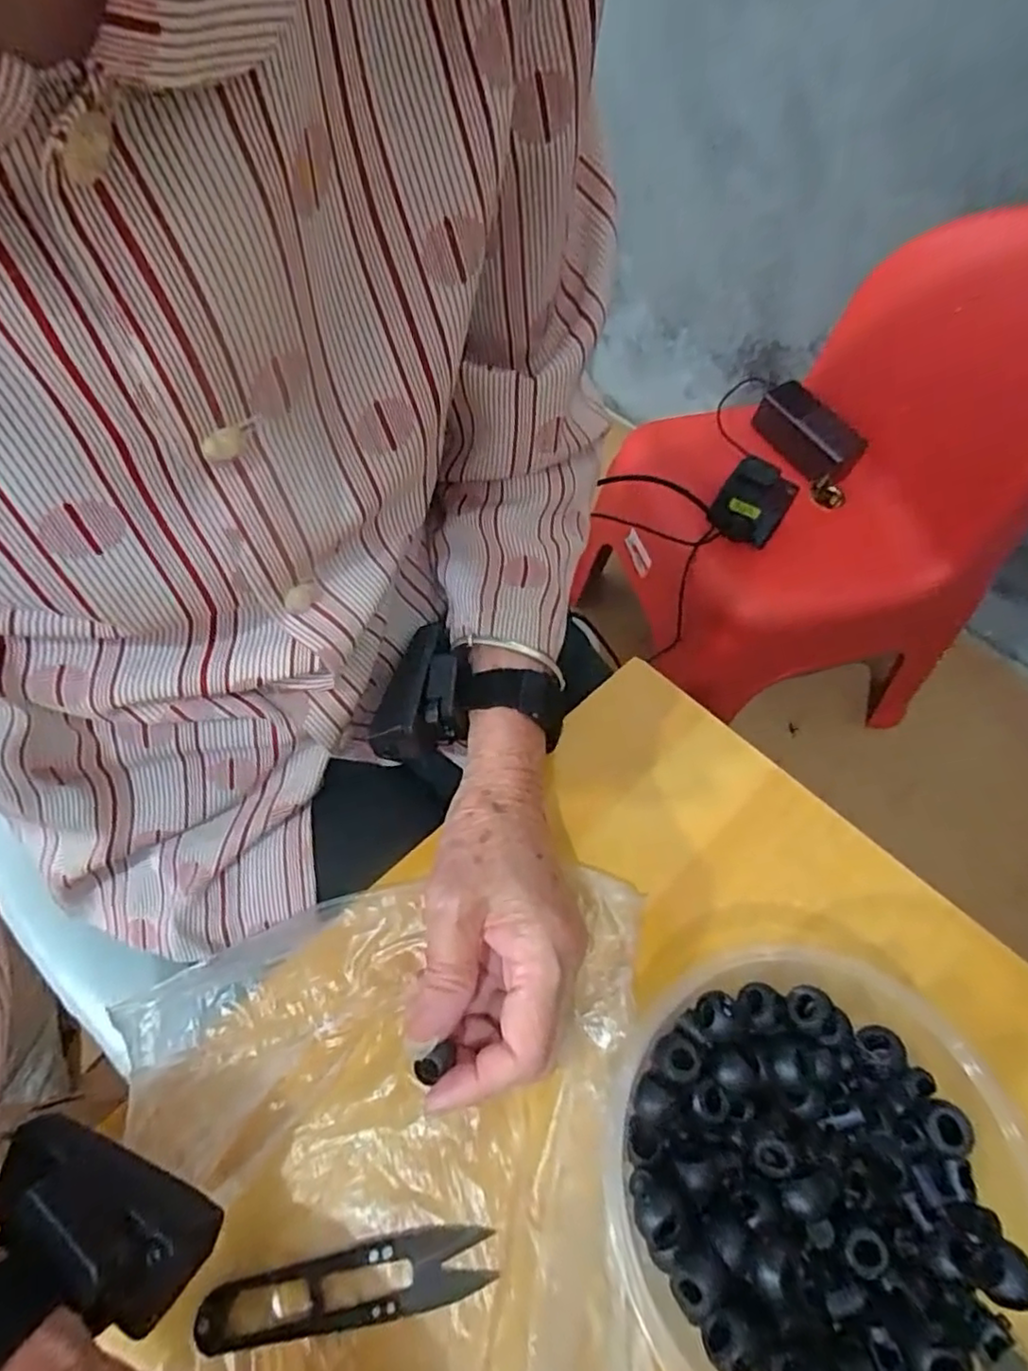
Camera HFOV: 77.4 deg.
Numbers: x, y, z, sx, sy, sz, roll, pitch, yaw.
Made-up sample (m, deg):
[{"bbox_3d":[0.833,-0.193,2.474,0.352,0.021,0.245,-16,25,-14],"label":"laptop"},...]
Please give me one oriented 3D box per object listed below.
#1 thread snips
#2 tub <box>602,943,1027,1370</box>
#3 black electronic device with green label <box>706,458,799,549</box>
[{"bbox_3d":[-0.060,0.218,0.232,0.100,0.009,0.023,-7,59,-5],"label":"thread snips"},{"bbox_3d":[0.104,0.179,0.236,0.144,0.054,0.142,0,58,-1],"label":"tub"},{"bbox_3d":[0.253,-0.194,0.686,0.075,0.056,0.096,32,63,17],"label":"black electronic device with green label"}]

